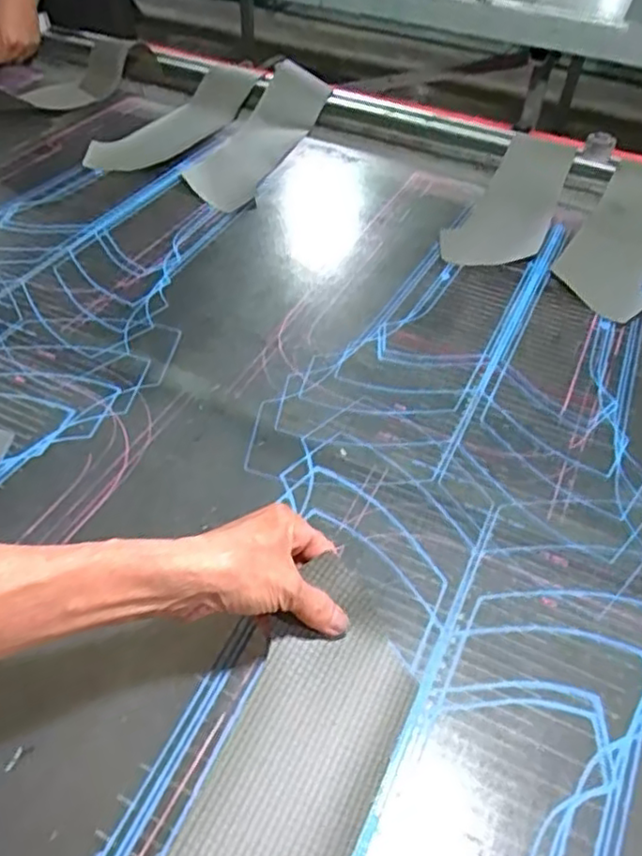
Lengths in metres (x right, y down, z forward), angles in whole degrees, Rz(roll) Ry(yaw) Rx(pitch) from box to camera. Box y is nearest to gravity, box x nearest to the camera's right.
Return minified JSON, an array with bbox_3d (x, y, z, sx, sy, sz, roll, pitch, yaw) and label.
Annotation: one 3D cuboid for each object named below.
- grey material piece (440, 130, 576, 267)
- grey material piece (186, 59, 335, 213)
[{"bbox_3d":[0.247,-0.296,0.859,0.109,0.030,0.321,20,50,14],"label":"grey material piece"},{"bbox_3d":[-0.088,-0.401,0.931,0.123,0.053,0.315,22,64,16],"label":"grey material piece"}]

